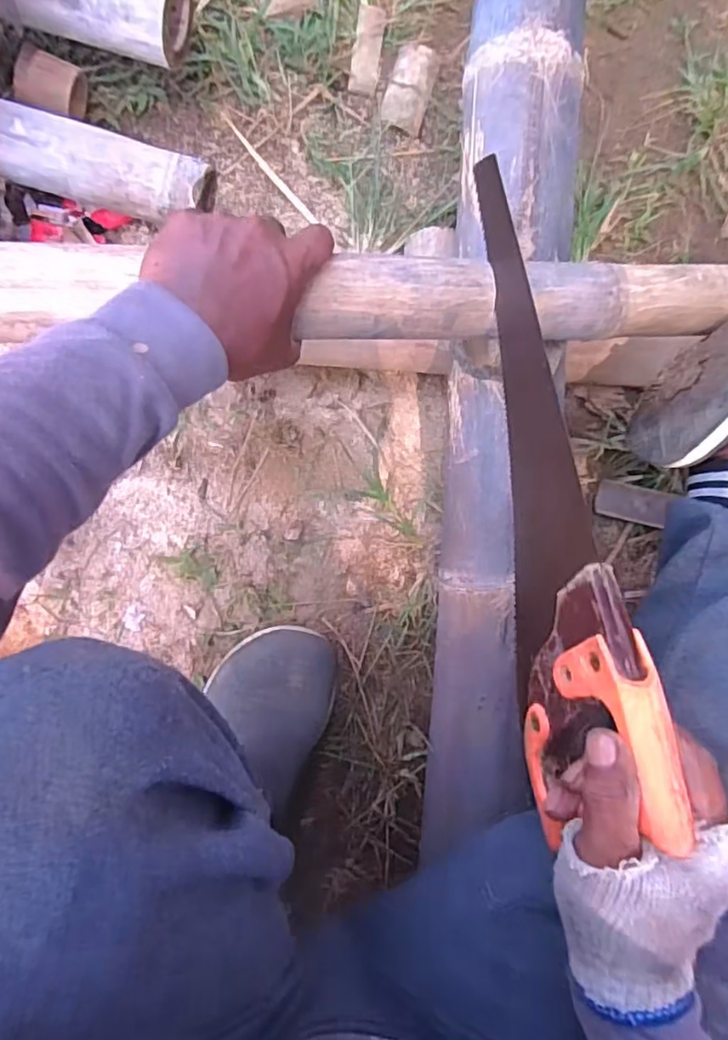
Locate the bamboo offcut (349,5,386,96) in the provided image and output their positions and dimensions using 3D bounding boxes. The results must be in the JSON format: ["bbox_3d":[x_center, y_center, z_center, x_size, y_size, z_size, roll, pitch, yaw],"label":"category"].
[{"bbox_3d":[0.004,-0.517,0.660,0.030,0.008,0.096,9,85,-5],"label":"bamboo offcut"}]

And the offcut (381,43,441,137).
[{"bbox_3d":[0.051,-0.481,0.669,0.047,0.013,0.099,16,85,-4],"label":"offcut"}]

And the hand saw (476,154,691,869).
[{"bbox_3d":[0.113,-0.036,0.383,0.041,0.107,0.419,-4,75,-6],"label":"hand saw"}]

